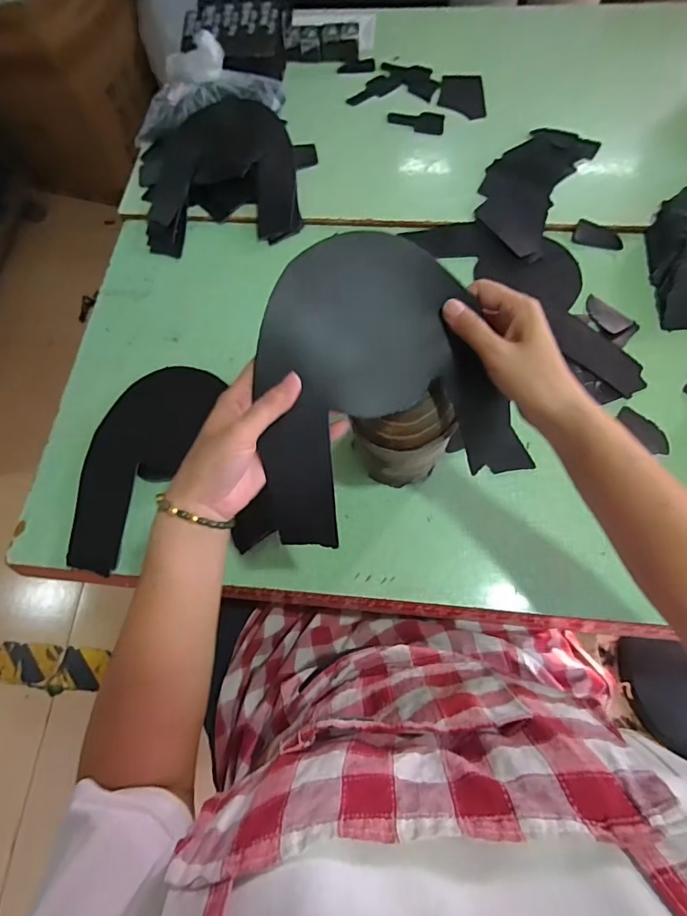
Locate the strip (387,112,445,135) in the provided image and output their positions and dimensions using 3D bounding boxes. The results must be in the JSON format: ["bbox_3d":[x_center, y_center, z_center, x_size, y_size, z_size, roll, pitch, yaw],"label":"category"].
[{"bbox_3d":[0.116,-0.540,0.743,0.090,0.004,0.045,10,70,6],"label":"strip"}]

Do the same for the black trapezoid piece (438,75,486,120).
[{"bbox_3d":[0.194,-0.594,0.758,0.072,0.005,0.104,1,69,3],"label":"black trapezoid piece"}]

